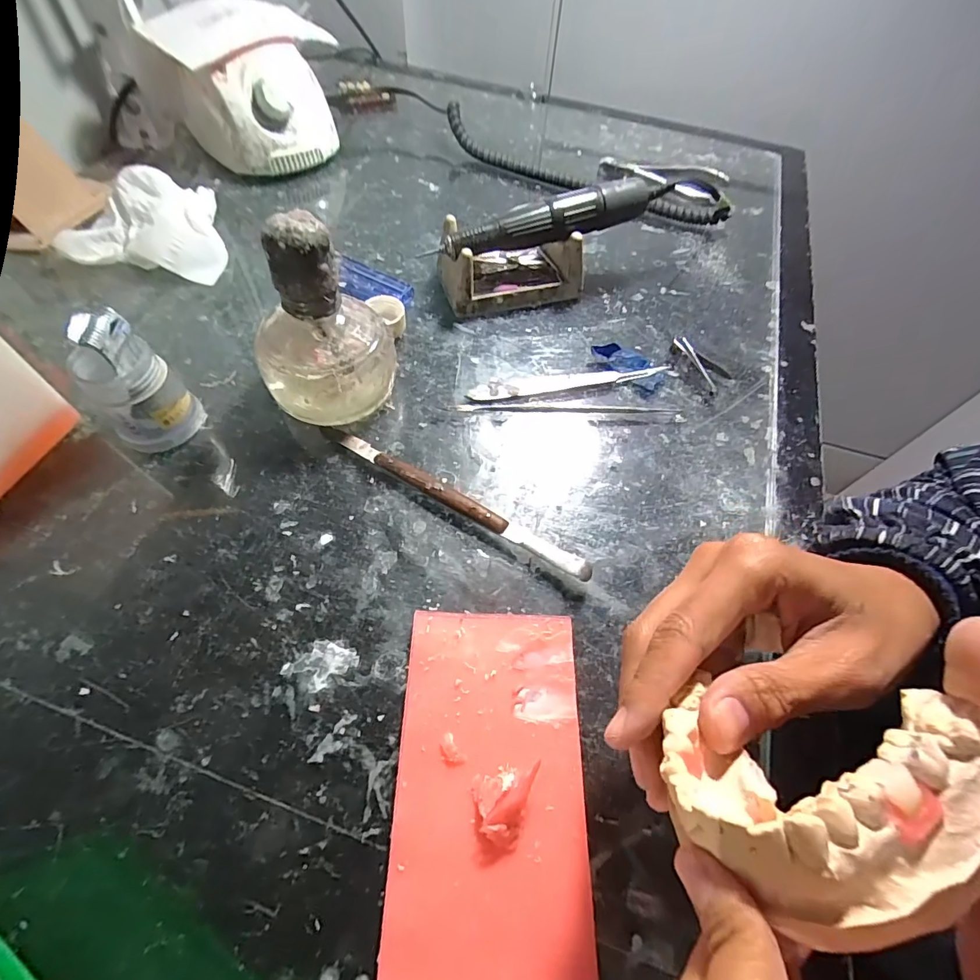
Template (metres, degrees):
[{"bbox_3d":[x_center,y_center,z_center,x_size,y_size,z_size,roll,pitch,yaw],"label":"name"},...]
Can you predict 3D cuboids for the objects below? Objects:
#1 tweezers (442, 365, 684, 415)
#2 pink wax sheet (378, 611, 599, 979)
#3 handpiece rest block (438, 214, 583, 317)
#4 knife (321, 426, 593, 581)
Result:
[{"bbox_3d":[0.050,-0.063,0.298,0.143,0.004,0.037,-3,60,-5],"label":"tweezers"},{"bbox_3d":[0.001,0.121,0.182,0.075,0.009,0.143,3,59,-2],"label":"pink wax sheet"},{"bbox_3d":[0.014,-0.166,0.334,0.096,0.044,0.055,-16,62,-13],"label":"handpiece rest block"},{"bbox_3d":[-0.023,0.003,0.252,0.170,0.010,0.012,28,62,12],"label":"knife"}]

